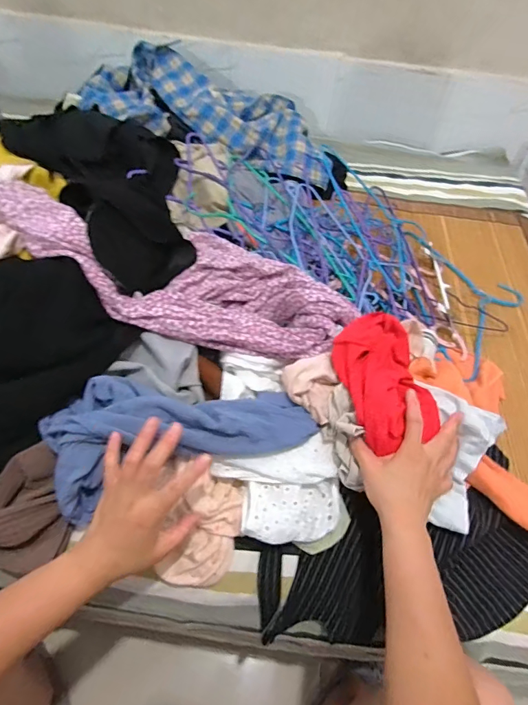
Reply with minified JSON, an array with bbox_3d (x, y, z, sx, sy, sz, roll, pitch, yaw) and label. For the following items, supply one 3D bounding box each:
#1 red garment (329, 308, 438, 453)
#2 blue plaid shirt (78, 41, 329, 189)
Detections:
[{"bbox_3d":[0.158,0.030,0.514,0.109,0.058,0.152,-15,55,-15],"label":"red garment"},{"bbox_3d":[-0.134,-0.584,0.989,0.650,0.131,0.316,21,54,11],"label":"blue plaid shirt"}]

